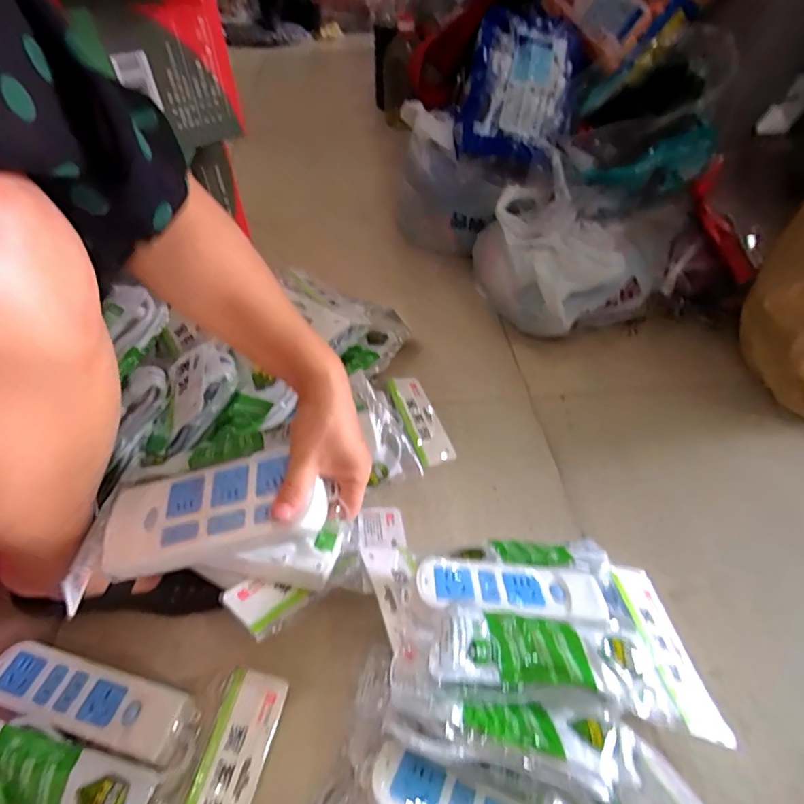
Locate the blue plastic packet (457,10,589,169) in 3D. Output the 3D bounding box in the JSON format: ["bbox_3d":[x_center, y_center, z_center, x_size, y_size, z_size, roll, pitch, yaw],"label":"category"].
[{"bbox_3d":[0.195,-0.525,0.774,0.195,0.240,0.072,17,11,17],"label":"blue plastic packet"}]

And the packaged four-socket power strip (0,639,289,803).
[{"bbox_3d":[-0.262,0.300,0.415,0.273,0.042,0.150,9,47,9],"label":"packaged four-socket power strip"}]

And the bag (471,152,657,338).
[{"bbox_3d":[0.293,-0.254,0.825,0.255,0.183,0.265,-13,48,-11],"label":"bag"}]

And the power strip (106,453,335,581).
[{"bbox_3d":[-0.157,0.095,0.395,0.190,0.027,0.076,-12,47,8],"label":"power strip"}]

